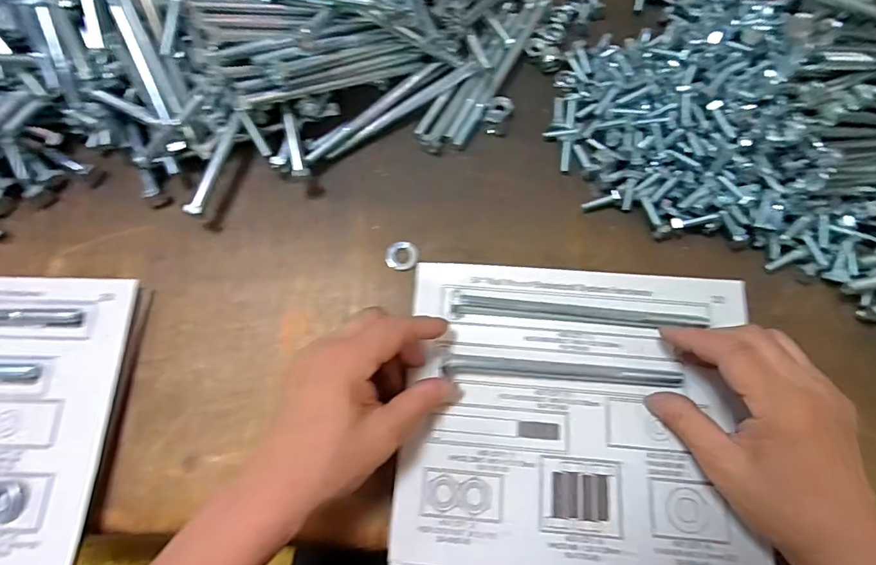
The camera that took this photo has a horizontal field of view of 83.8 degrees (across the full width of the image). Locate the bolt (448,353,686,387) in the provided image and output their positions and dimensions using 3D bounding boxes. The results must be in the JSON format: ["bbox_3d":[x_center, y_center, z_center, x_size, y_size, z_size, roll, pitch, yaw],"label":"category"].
[{"bbox_3d":[0.080,0.057,0.316,0.151,0.014,0.012,3,71,4],"label":"bolt"}]

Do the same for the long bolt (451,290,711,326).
[{"bbox_3d":[0.091,0.020,0.328,0.164,0.011,0.014,4,71,3],"label":"long bolt"}]

